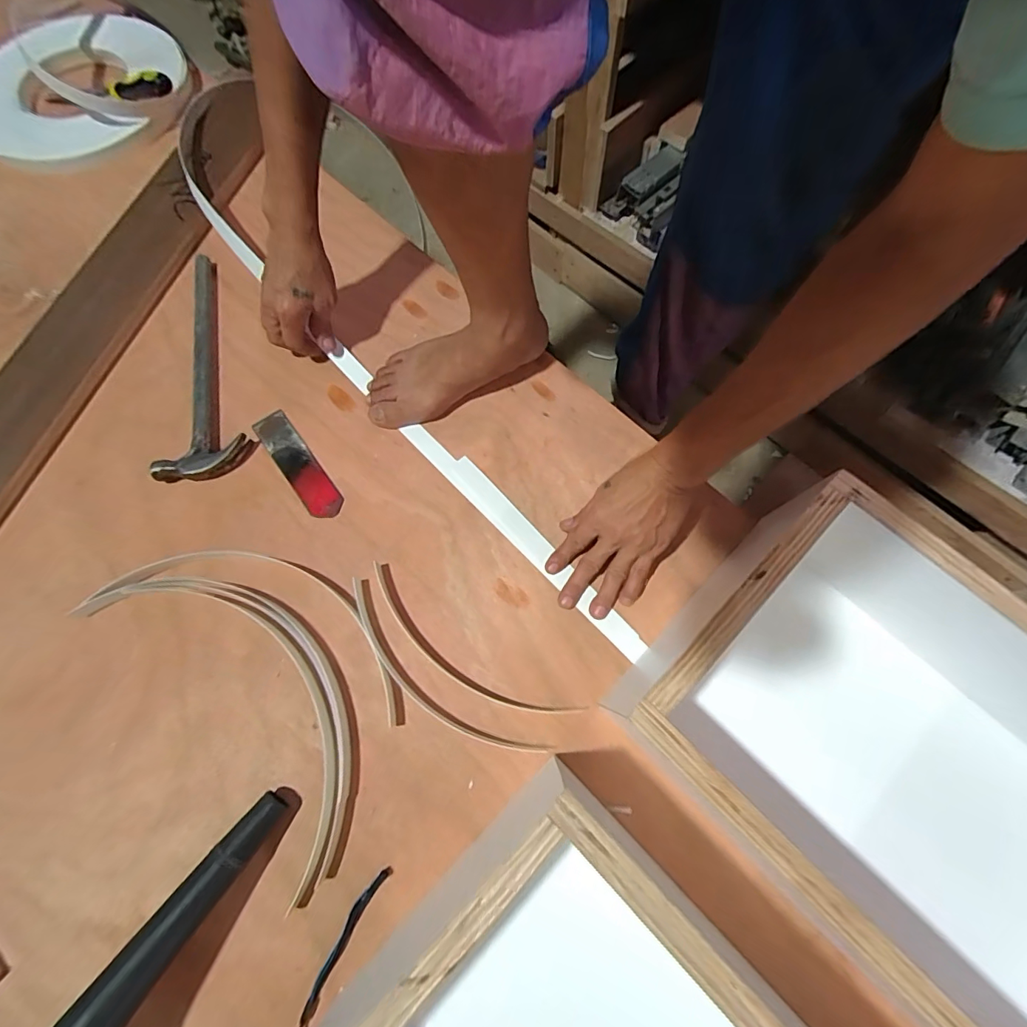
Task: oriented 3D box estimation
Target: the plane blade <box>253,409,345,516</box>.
[{"bbox_3d":[-0.247,-0.057,0.545,0.039,0.006,0.150,-36,76,-12],"label":"plane blade"}]

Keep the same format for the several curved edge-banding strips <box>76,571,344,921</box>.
[{"bbox_3d":[-0.256,0.176,0.463,0.147,0.025,0.358,-39,77,-13],"label":"several curved edge-banding strips"}]

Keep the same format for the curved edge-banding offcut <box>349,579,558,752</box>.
[{"bbox_3d":[-0.080,0.166,0.475,0.259,0.012,0.048,38,75,11],"label":"curved edge-banding offcut"}]

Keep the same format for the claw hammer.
[{"bbox_3d":[-0.366,-0.181,0.578,0.101,0.035,0.295,-5,72,-3],"label":"claw hammer"}]

